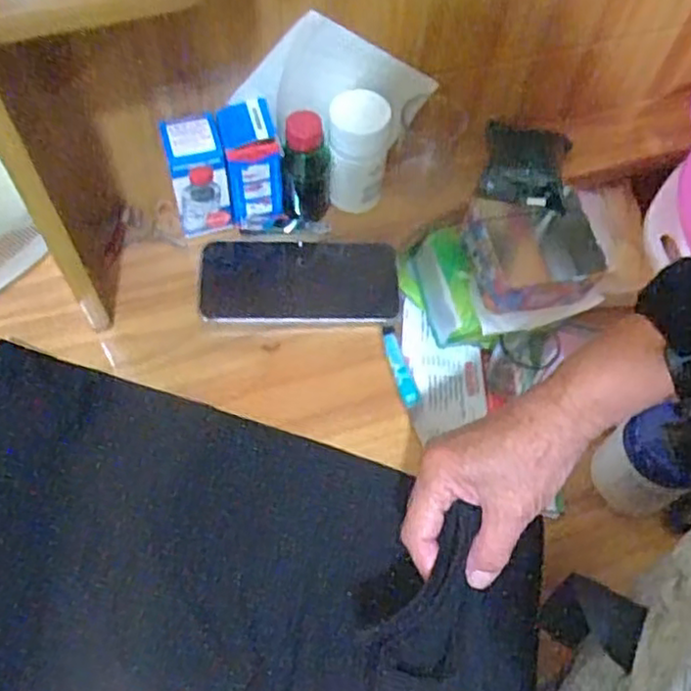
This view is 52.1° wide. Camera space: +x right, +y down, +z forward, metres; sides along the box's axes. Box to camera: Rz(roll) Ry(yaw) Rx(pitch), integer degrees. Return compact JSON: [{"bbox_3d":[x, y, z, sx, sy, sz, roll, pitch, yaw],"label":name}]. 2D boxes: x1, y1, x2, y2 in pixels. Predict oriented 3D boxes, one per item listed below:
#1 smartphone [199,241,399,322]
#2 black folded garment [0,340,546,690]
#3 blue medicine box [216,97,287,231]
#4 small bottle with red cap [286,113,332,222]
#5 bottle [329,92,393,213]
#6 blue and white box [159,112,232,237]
[{"bbox_3d":[-0.037,-0.051,0.585,0.162,0.013,0.078,-2,62,-4],"label":"smartphone"},{"bbox_3d":[-0.091,0.157,0.464,0.426,0.050,0.239,15,62,5],"label":"black folded garment"},{"bbox_3d":[-0.075,-0.144,0.575,0.043,0.095,0.052,-11,63,-9],"label":"blue medicine box"},{"bbox_3d":[-0.030,-0.149,0.580,0.037,0.094,0.031,1,62,-3],"label":"small bottle with red cap"},{"bbox_3d":[0.009,-0.162,0.591,0.048,0.092,0.046,4,62,-1],"label":"bottle"},{"bbox_3d":[-0.120,-0.136,0.573,0.047,0.095,0.044,-10,63,-9],"label":"blue and white box"}]

